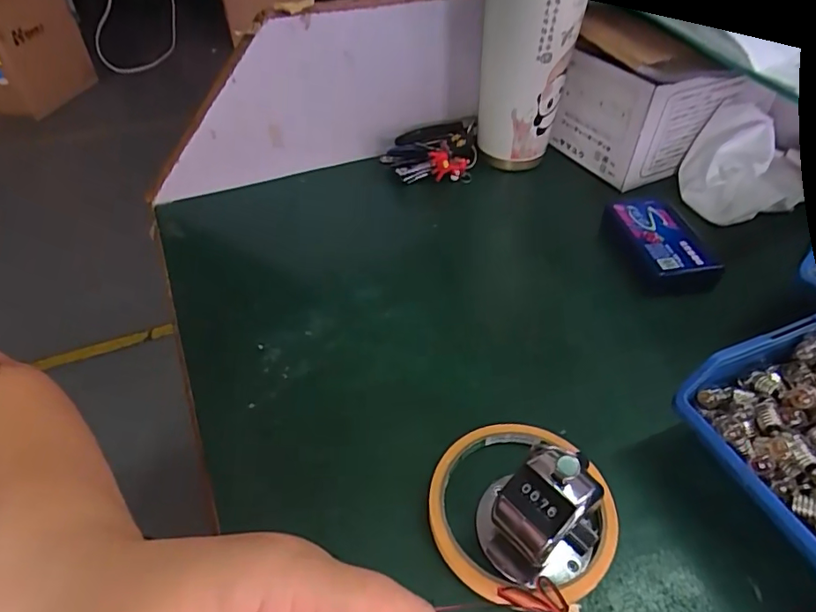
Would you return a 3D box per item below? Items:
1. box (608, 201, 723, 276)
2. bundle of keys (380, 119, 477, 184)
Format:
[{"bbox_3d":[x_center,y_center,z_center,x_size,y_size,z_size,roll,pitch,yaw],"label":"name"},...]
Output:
[{"bbox_3d":[0.191,-0.049,0.391,0.049,0.023,0.088,-7,45,-7],"label":"box"},{"bbox_3d":[0.025,-0.143,0.476,0.092,0.034,0.053,-9,45,-8],"label":"bundle of keys"}]

